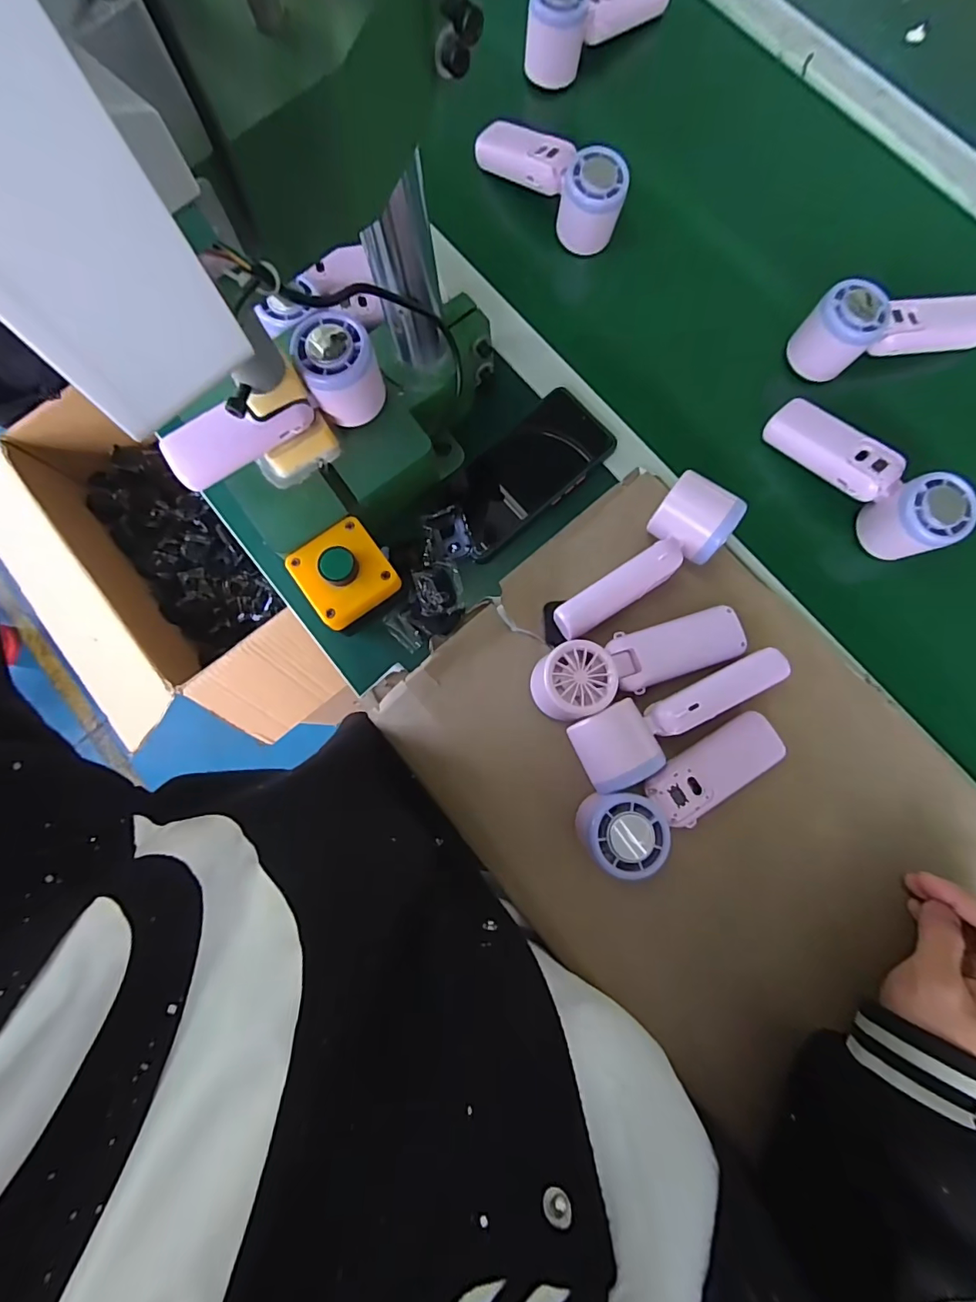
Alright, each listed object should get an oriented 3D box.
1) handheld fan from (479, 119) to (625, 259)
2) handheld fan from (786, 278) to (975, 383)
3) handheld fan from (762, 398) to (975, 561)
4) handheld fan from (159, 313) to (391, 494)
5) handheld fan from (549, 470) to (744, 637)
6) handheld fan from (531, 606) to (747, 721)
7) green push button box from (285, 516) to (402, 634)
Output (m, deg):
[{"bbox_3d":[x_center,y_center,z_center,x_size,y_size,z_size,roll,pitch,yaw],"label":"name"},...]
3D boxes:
[{"bbox_3d":[0.061,-0.454,0.469,0.056,0.049,0.162,-42,82,-3],"label":"handheld fan"},{"bbox_3d":[0.356,-0.286,0.429,0.162,0.048,0.050,-11,81,2],"label":"handheld fan"},{"bbox_3d":[0.307,-0.148,0.406,0.049,0.049,0.163,-42,82,-3],"label":"handheld fan"},{"bbox_3d":[-0.155,-0.178,0.369,0.162,0.070,0.048,-30,81,-1],"label":"handheld fan"},{"bbox_3d":[0.128,-0.064,0.396,0.061,0.057,0.163,43,86,8],"label":"handheld fan"},{"bbox_3d":[0.116,0.004,0.377,0.163,0.047,0.050,-20,81,1],"label":"handheld fan"},{"bbox_3d":[-0.115,-0.060,0.408,0.073,0.056,0.076,-37,81,-2],"label":"green push button box"}]

